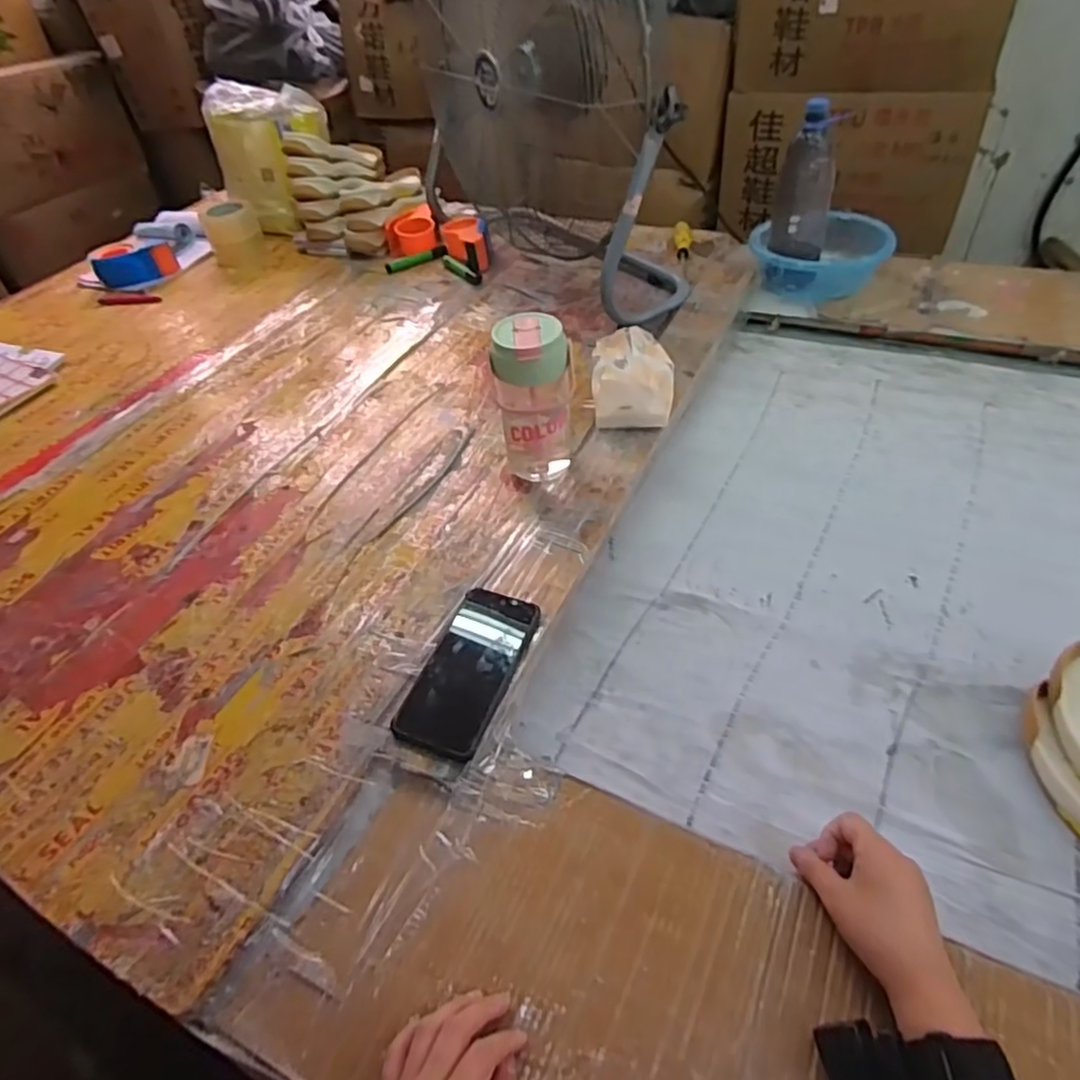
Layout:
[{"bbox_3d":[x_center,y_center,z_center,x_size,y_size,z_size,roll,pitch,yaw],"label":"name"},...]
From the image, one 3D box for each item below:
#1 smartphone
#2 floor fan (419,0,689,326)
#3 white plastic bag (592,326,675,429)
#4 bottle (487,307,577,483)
[{"bbox_3d":[-0.064,0.116,0.608,0.078,0.011,0.166,16,53,16],"label":"smartphone"},{"bbox_3d":[0.014,-0.689,1.022,0.207,0.507,0.565,-29,49,-20],"label":"floor fan"},{"bbox_3d":[0.120,-0.219,0.853,0.101,0.070,0.149,0,46,8],"label":"white plastic bag"},{"bbox_3d":[-0.002,-0.152,0.766,0.079,0.191,0.084,-1,47,5],"label":"bottle"}]

